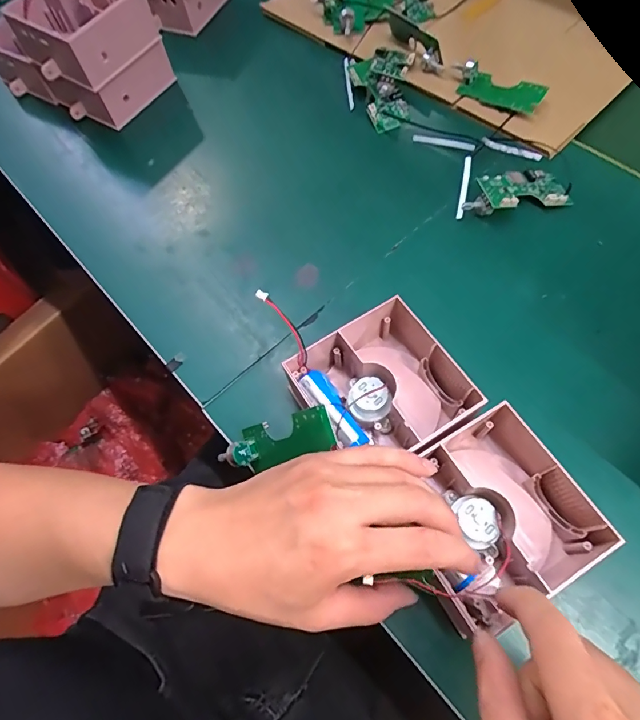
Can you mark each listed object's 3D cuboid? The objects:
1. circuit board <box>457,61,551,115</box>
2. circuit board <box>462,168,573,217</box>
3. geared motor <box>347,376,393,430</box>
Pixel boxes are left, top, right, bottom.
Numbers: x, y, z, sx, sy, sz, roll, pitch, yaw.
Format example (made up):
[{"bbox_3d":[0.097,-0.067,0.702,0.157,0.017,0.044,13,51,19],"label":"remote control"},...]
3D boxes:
[{"bbox_3d":[0.185,-0.277,0.456,0.082,0.018,0.038,31,90,11],"label":"circuit board"},{"bbox_3d":[0.179,-0.151,0.402,0.091,0.018,0.042,-15,63,-4],"label":"circuit board"},{"bbox_3d":[0.034,0.028,0.311,0.030,0.021,0.030,-2,63,3],"label":"geared motor"}]

